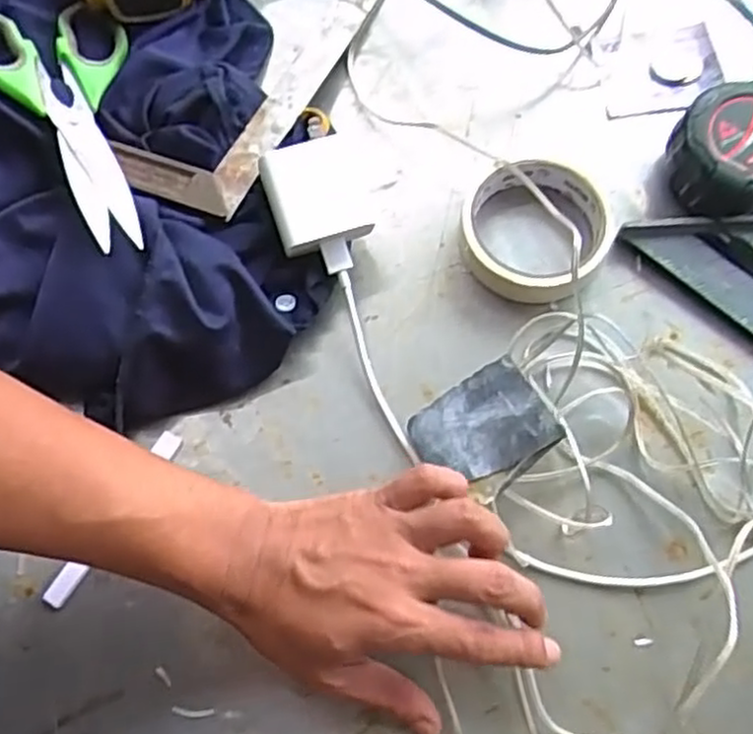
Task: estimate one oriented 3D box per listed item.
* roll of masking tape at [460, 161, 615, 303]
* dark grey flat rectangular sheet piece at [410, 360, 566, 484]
[{"bbox_3d":[0.101,-0.084,0.446,0.098,0.028,0.091,-1,71,2],"label":"roll of masking tape"},{"bbox_3d":[0.056,0.034,0.402,0.073,0.004,0.053,-30,66,10],"label":"dark grey flat rectangular sheet piece"}]

